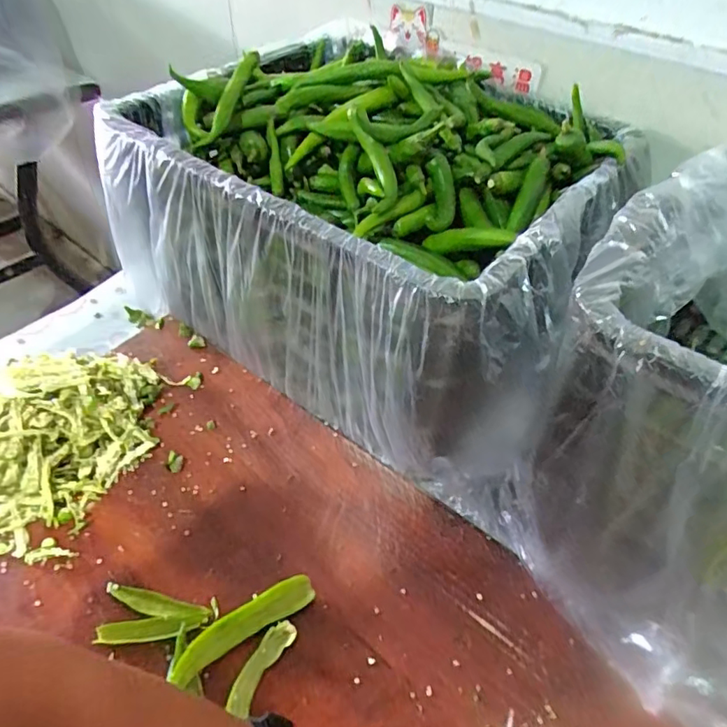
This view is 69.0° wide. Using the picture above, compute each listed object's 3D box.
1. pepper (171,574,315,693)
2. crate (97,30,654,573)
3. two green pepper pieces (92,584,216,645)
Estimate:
[{"bbox_3d":[-0.101,0.223,0.449,0.126,0.018,0.026,-27,55,-23],"label":"pepper"},{"bbox_3d":[0.006,-0.163,0.618,0.452,0.267,0.383,30,54,22],"label":"crate"},{"bbox_3d":[-0.178,0.219,0.455,0.097,0.016,0.048,4,49,2],"label":"two green pepper pieces"}]

